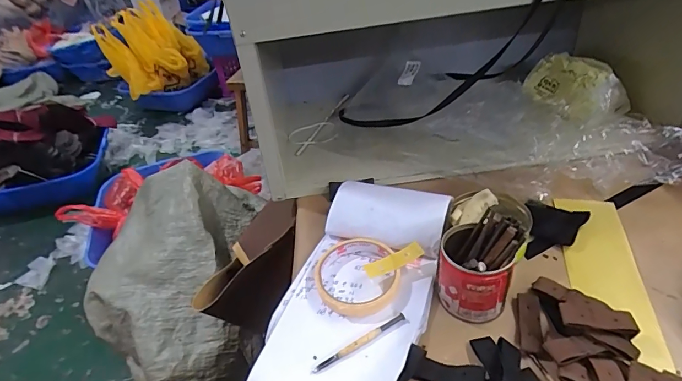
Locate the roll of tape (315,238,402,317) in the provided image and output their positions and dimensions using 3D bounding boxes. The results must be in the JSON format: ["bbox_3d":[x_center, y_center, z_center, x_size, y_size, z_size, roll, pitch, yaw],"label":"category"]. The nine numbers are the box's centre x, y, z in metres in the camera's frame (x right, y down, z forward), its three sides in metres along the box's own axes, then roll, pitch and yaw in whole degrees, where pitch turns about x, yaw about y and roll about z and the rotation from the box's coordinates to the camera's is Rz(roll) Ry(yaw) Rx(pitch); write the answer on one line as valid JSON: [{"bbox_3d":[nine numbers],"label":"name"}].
[{"bbox_3d":[0.016,0.086,0.421,0.082,0.019,0.089,-4,36,3],"label":"roll of tape"}]

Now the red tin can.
[{"bbox_3d":[0.122,0.079,0.386,0.067,0.066,0.060,23,46,34],"label":"red tin can"}]

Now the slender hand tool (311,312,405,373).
[{"bbox_3d":[0.017,0.136,0.370,0.095,0.006,0.007,-22,39,-20],"label":"slender hand tool"}]

